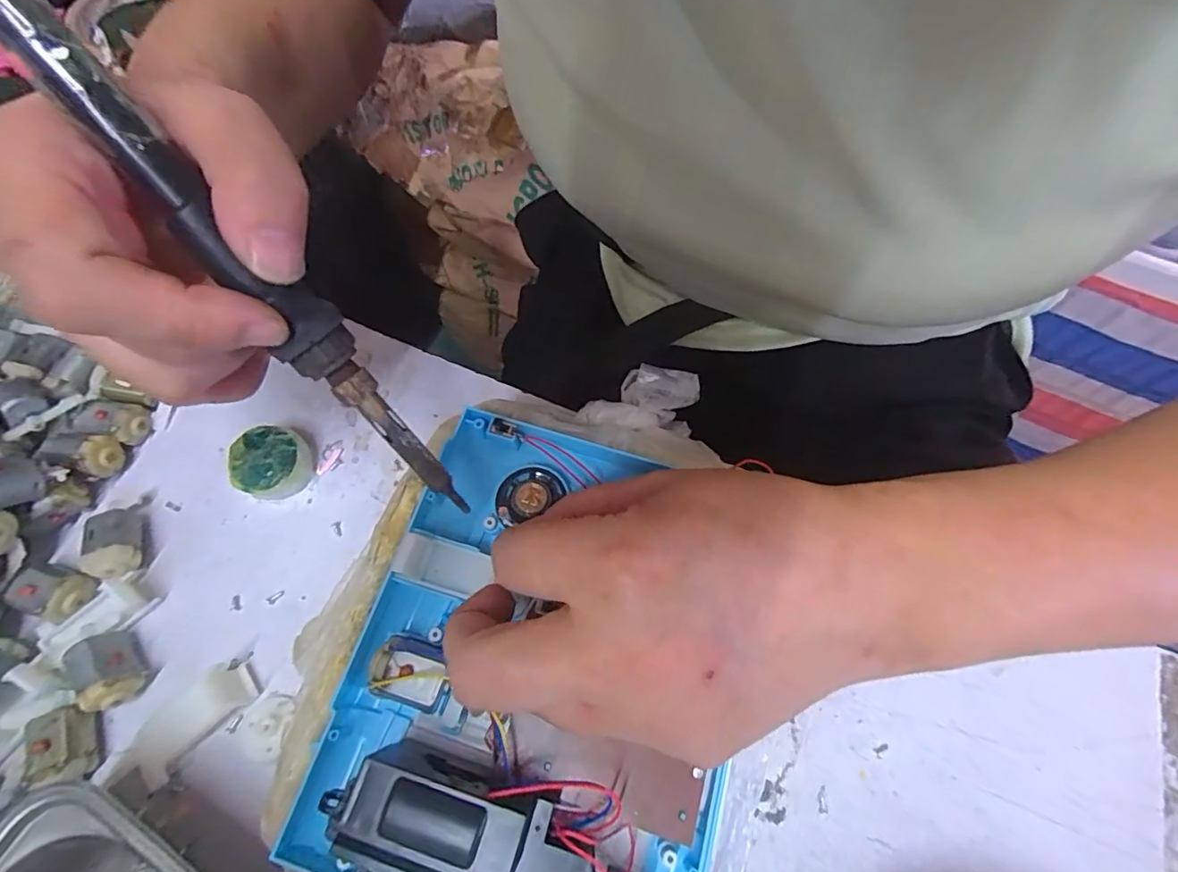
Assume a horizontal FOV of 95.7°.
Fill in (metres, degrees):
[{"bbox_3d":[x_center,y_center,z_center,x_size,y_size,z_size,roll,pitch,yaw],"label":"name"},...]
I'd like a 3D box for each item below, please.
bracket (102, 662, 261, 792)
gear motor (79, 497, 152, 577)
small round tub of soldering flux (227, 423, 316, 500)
[{"bbox_3d":[-0.162,0.115,0.211,0.022,0.007,0.055,39,71,14],"label":"bracket"},{"bbox_3d":[-0.207,0.044,0.235,0.019,0.017,0.038,-15,68,-7],"label":"gear motor"},{"bbox_3d":[-0.149,0.014,0.250,0.030,0.021,0.031,0,67,-1],"label":"small round tub of soldering flux"}]

